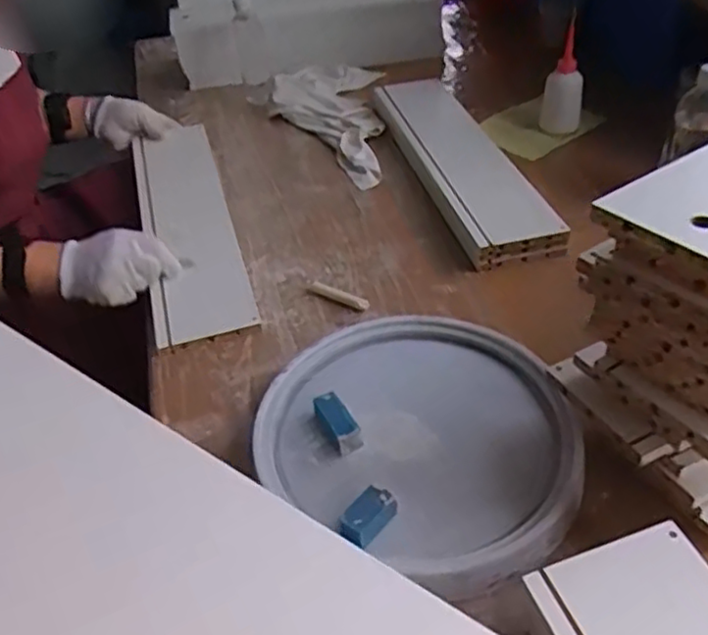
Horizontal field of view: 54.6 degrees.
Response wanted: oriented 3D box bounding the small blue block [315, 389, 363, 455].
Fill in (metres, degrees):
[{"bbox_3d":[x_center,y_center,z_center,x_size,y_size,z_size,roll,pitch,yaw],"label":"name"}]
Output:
[{"bbox_3d":[-0.015,0.097,0.634,0.024,0.022,0.057,-25,60,-22],"label":"small blue block"}]

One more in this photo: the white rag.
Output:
[{"bbox_3d":[-0.064,-0.349,1.171,0.238,0.046,0.428,-5,41,0],"label":"white rag"}]

